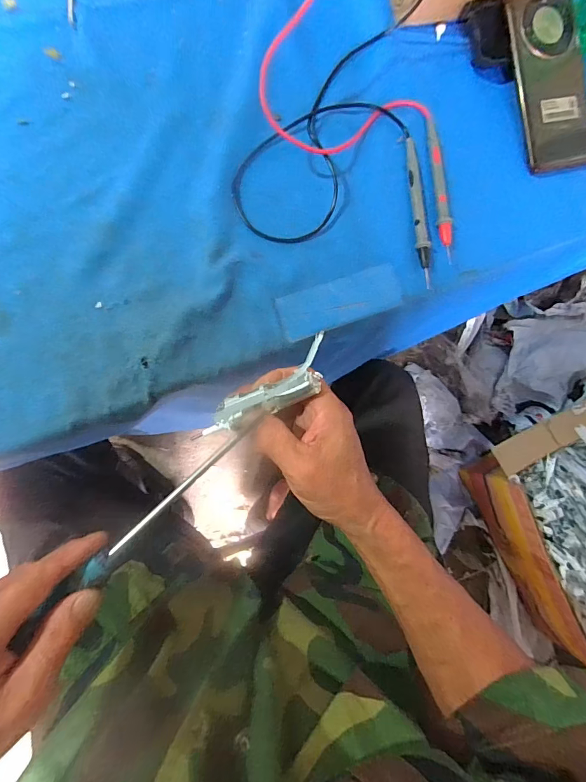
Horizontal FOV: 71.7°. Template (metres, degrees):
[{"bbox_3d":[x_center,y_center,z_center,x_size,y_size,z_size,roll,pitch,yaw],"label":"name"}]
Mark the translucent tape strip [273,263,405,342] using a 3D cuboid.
[{"bbox_3d":[0.043,-0.080,0.363,0.113,0.007,0.042,-19,86,-9],"label":"translucent tape strip"}]

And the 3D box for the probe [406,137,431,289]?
[{"bbox_3d":[0.118,-0.169,0.377,0.015,0.008,0.145,-2,83,-7],"label":"probe"}]

